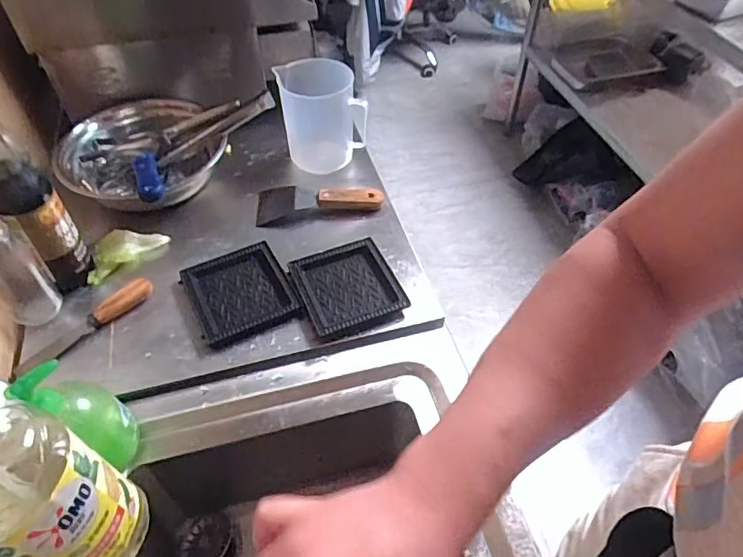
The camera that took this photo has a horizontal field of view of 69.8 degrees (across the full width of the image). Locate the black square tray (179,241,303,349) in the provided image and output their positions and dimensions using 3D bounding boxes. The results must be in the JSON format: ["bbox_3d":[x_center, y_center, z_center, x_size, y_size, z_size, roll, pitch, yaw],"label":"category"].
[{"bbox_3d":[-0.176,0.017,0.714,0.128,0.018,0.137,-22,53,-18],"label":"black square tray"}]

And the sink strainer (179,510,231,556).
[{"bbox_3d":[-0.220,0.346,0.698,0.061,0.020,0.074,-4,49,-4],"label":"sink strainer"}]

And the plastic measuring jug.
[{"bbox_3d":[-0.077,-0.278,0.894,0.135,0.153,0.126,0,49,0],"label":"plastic measuring jug"}]

